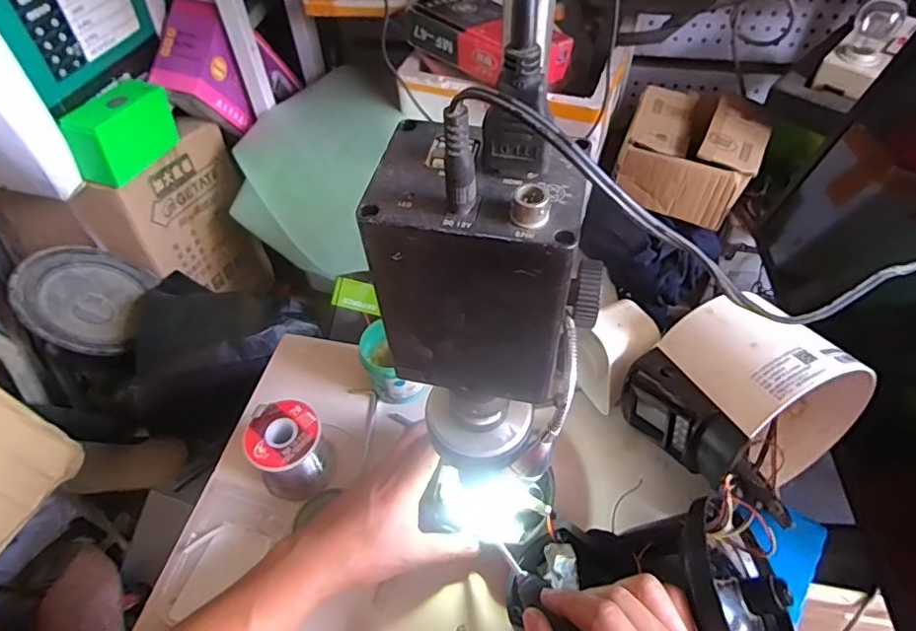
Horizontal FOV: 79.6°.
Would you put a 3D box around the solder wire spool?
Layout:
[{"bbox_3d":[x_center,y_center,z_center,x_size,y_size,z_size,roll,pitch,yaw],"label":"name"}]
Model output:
[{"bbox_3d":[-0.148,0.121,0.487,0.062,0.074,0.061,-1,50,1],"label":"solder wire spool"}]

